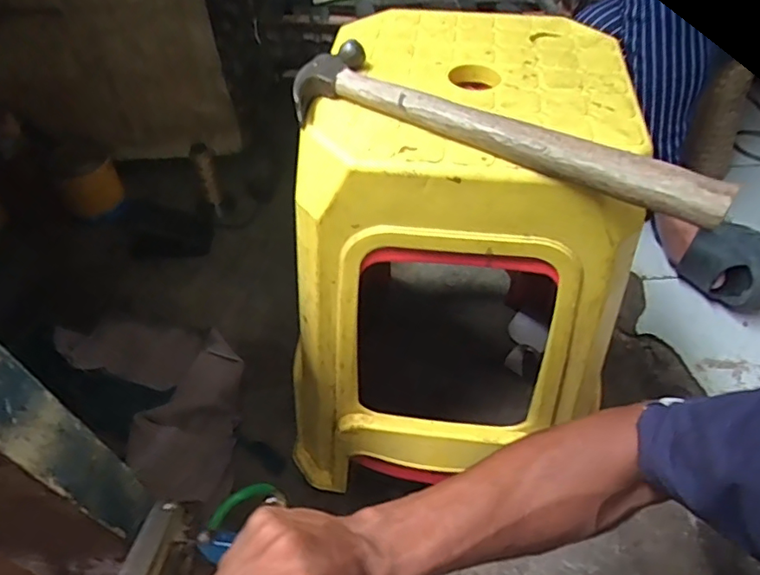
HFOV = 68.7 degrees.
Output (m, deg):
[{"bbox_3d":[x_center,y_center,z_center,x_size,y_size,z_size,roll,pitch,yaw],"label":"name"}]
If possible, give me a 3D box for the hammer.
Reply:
[{"bbox_3d":[0.076,-0.114,0.398,0.321,0.024,0.090,27,54,22],"label":"hammer"}]

